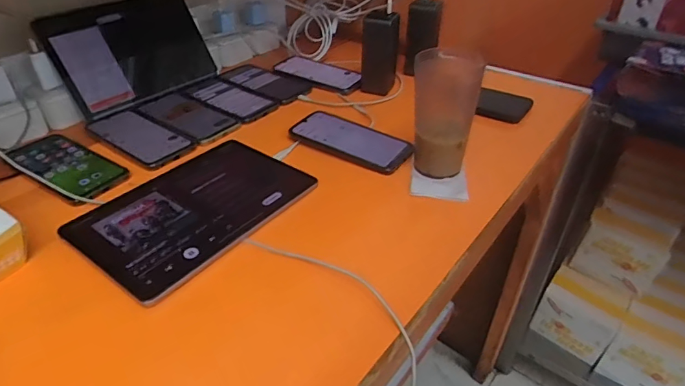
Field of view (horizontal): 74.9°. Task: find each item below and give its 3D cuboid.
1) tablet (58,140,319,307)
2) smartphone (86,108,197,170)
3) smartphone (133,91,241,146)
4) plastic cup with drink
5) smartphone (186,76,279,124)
[{"bbox_3d":[-0.169,0.010,0.526,0.172,0.004,0.250,25,44,29],"label":"tablet"},{"bbox_3d":[-0.297,-0.084,0.657,0.182,0.006,0.086,26,45,30],"label":"smartphone"},{"bbox_3d":[-0.247,-0.123,0.712,0.184,0.008,0.078,27,45,31],"label":"smartphone"},{"bbox_3d":[0.128,-0.101,0.569,0.078,0.154,0.072,8,38,10],"label":"plastic cup with drink"},{"bbox_3d":[-0.190,-0.162,0.759,0.174,0.010,0.080,29,46,33],"label":"smartphone"}]

